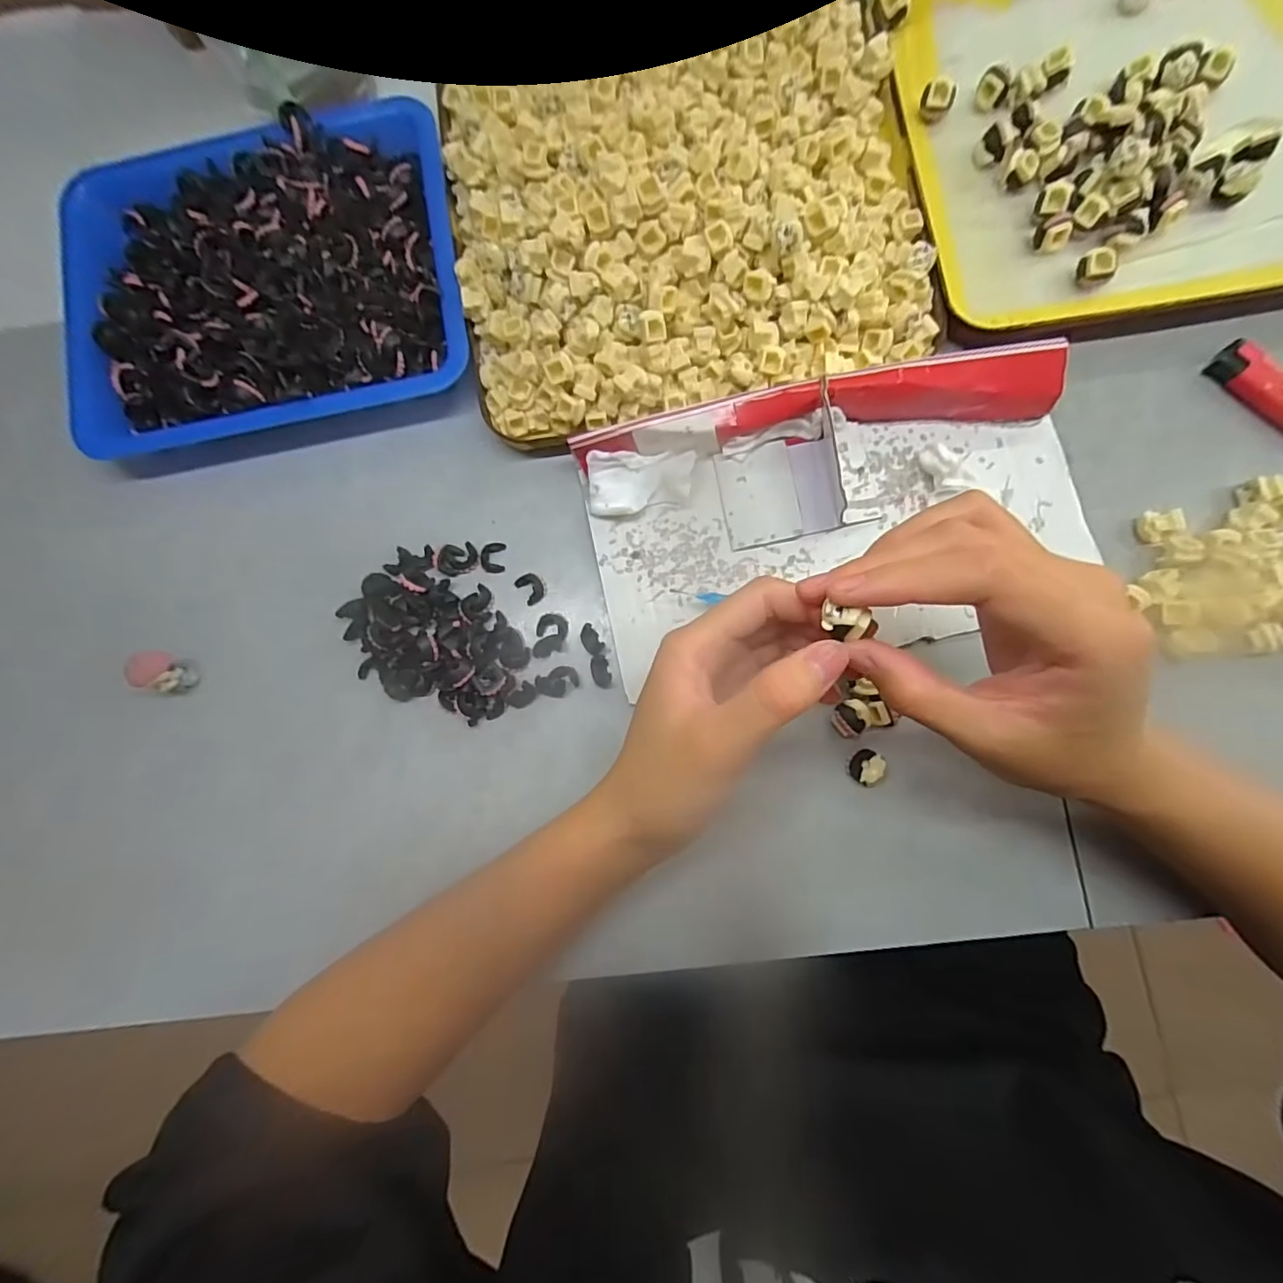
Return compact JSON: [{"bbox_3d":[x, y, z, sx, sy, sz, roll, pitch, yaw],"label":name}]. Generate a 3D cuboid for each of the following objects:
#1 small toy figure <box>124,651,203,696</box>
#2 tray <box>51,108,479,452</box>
[{"bbox_3d":[-0.246,0.016,0.281,0.013,0.029,0.021,-5,85,4],"label":"small toy figure"},{"bbox_3d":[-0.208,-0.200,0.299,0.216,0.042,0.180,-10,84,4],"label":"tray"}]

